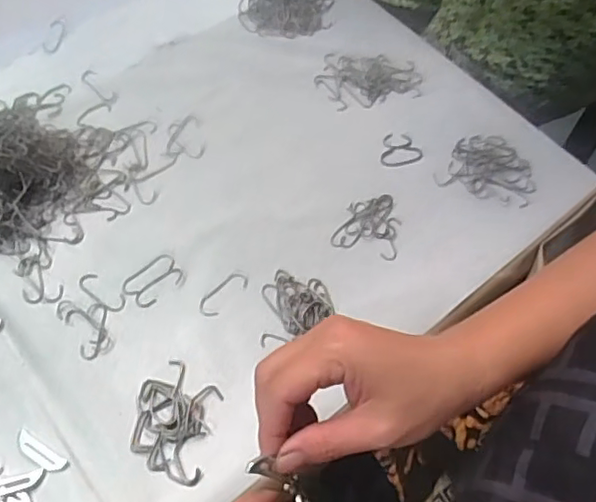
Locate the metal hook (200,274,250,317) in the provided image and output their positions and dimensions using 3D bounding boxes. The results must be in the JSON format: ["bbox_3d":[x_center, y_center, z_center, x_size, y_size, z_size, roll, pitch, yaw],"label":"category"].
[{"bbox_3d":[-0.057,0.033,0.458,0.017,0.004,0.044,39,67,17],"label":"metal hook"}]

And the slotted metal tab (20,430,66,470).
[{"bbox_3d":[-0.174,0.135,0.398,0.038,0.004,0.011,28,64,12],"label":"slotted metal tab"}]

